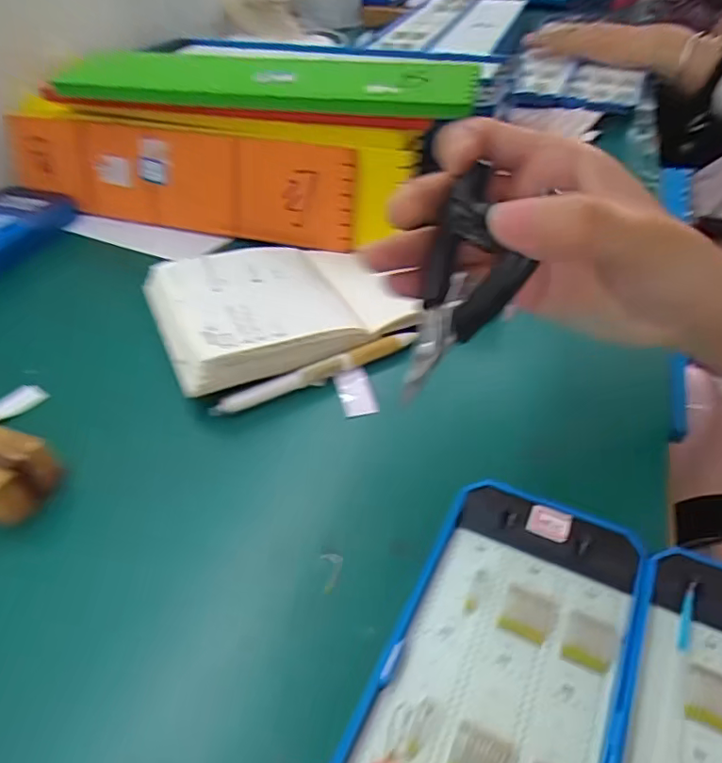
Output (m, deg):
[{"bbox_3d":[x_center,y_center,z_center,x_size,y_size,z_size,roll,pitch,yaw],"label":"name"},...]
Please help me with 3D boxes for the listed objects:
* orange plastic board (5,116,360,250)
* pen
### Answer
[{"bbox_3d":[-0.178,-0.184,0.499,0.364,0.083,0.014,13,26,16],"label":"orange plastic board"},{"bbox_3d":[-0.028,-0.007,0.358,0.139,0.011,0.011,-19,47,-18],"label":"pen"}]

